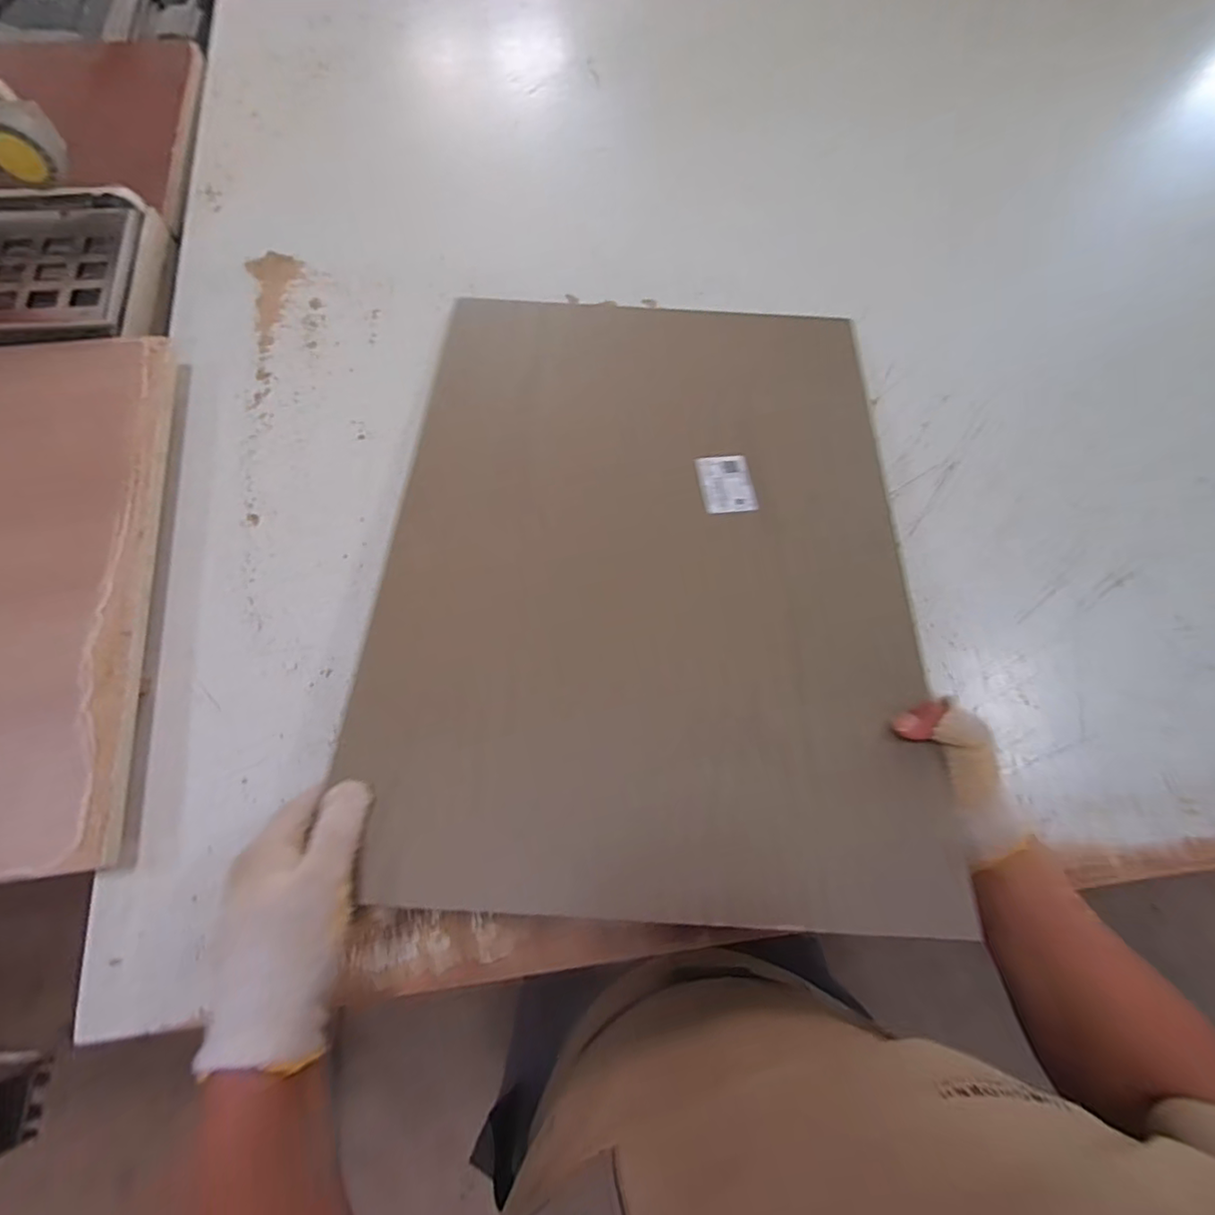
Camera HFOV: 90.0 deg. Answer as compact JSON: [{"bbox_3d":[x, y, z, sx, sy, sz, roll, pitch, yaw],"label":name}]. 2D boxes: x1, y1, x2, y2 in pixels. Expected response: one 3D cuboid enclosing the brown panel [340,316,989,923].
[{"bbox_3d":[0.033,-0.057,0.491,0.392,0.020,0.546,3,62,0],"label":"brown panel"}]

